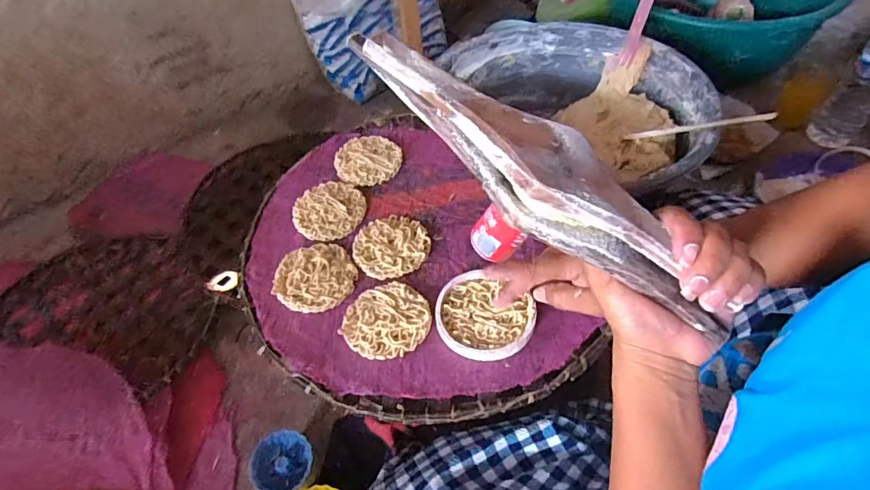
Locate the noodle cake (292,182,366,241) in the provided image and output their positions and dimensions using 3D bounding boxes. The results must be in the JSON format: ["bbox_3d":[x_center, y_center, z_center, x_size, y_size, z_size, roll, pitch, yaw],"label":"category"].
[{"bbox_3d":[-0.112,-0.037,0.511,0.076,0.012,0.068,-33,54,-20],"label":"noodle cake"}]

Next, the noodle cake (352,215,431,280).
[{"bbox_3d":[-0.044,-0.001,0.482,0.075,0.010,0.073,-3,50,4],"label":"noodle cake"}]

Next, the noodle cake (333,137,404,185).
[{"bbox_3d":[-0.078,-0.101,0.555,0.075,0.014,0.069,-3,50,4],"label":"noodle cake"}]

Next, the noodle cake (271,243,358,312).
[{"bbox_3d":[-0.115,0.030,0.457,0.072,0.010,0.073,-3,50,4],"label":"noodle cake"}]

